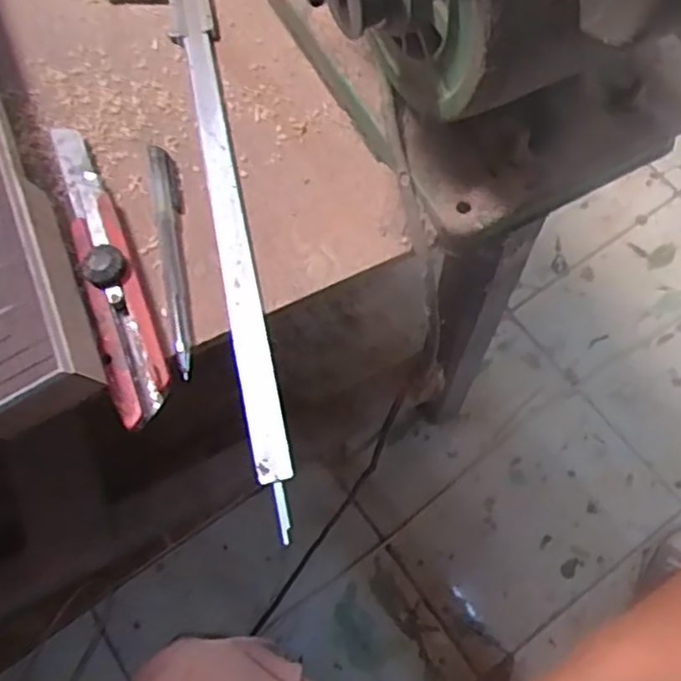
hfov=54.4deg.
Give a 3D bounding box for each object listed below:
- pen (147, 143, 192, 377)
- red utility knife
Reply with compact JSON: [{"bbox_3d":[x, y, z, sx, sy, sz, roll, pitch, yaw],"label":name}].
[{"bbox_3d":[-0.091,-0.046,0.364,0.016,0.013,0.140,-12,68,-4],"label":"pen"},{"bbox_3d":[-0.127,-0.040,0.357,0.028,0.017,0.179,-21,69,-7],"label":"red utility knife"}]

